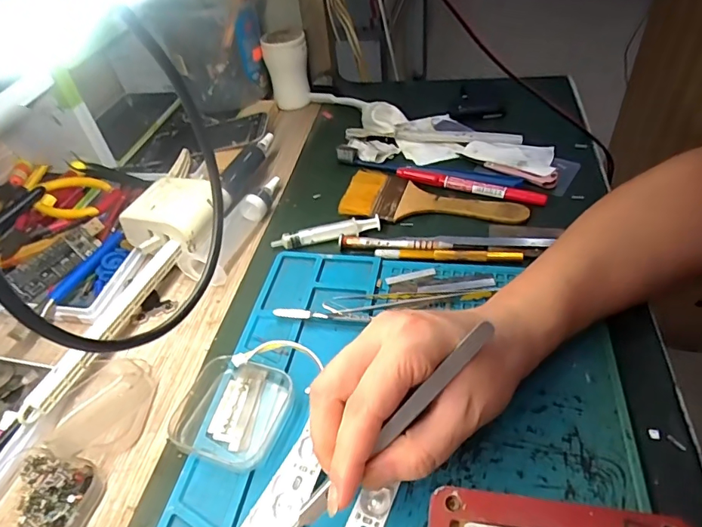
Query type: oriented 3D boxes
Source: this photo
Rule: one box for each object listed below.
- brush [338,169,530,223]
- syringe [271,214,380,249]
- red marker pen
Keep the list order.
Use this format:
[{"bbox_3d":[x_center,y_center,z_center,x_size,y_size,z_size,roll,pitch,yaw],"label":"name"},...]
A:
[{"bbox_3d":[0.070,-0.054,0.422,0.160,0.008,0.064,15,48,22],"label":"brush"},{"bbox_3d":[-0.021,-0.027,0.409,0.093,0.010,0.014,-11,44,-3],"label":"syringe"},{"bbox_3d":[0.108,-0.074,0.439,0.138,0.008,0.013,15,48,22],"label":"red marker pen"}]

